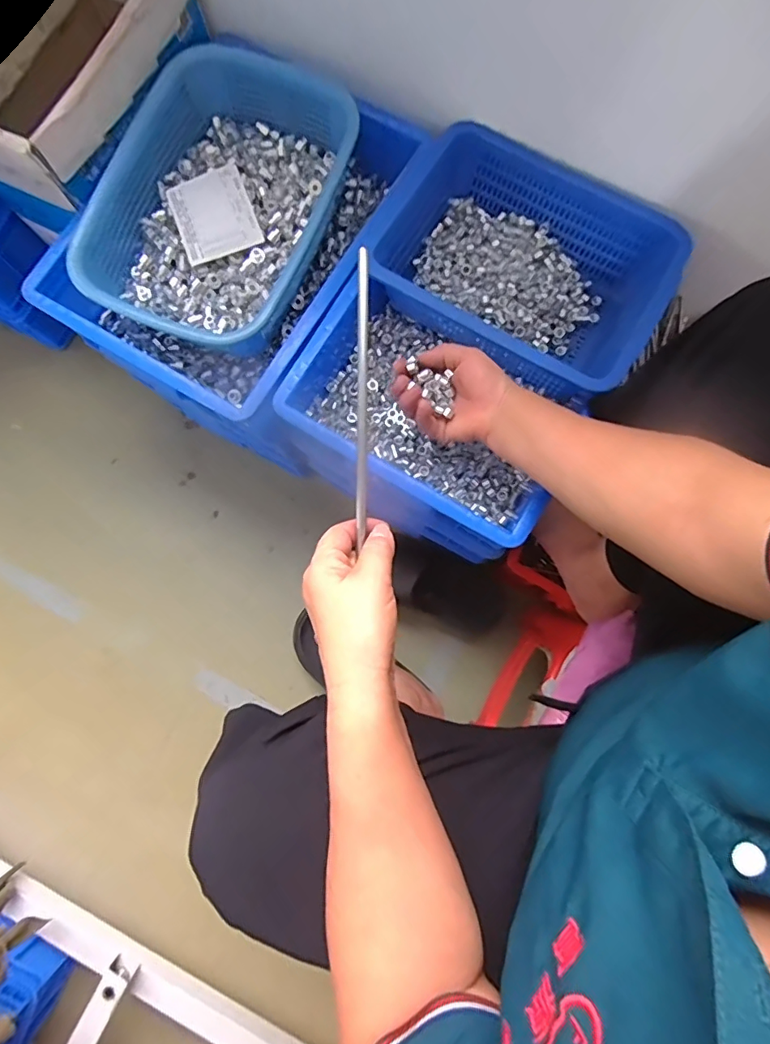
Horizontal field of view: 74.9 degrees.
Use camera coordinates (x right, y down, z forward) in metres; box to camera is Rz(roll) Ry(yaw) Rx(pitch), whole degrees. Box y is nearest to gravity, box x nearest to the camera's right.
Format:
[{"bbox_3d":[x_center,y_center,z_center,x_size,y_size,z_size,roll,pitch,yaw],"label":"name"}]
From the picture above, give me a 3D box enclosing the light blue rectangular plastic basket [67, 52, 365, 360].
[{"bbox_3d":[-0.198,-0.367,0.602,0.241,0.100,0.340,22,82,4],"label":"light blue rectangular plastic basket"}]

